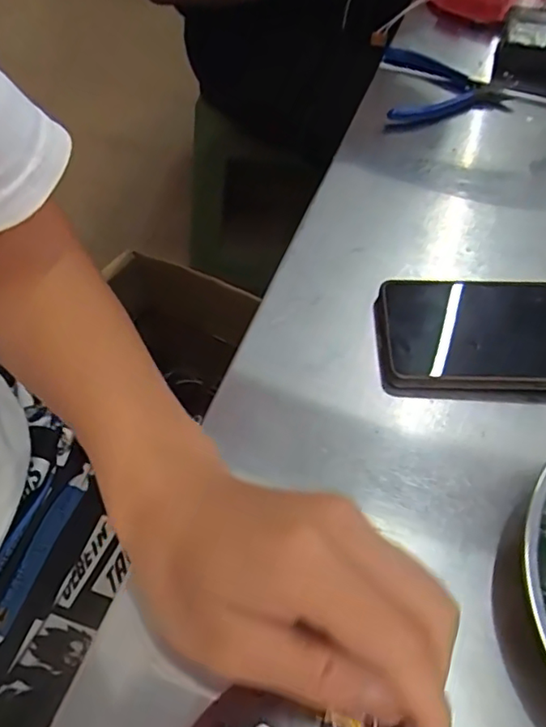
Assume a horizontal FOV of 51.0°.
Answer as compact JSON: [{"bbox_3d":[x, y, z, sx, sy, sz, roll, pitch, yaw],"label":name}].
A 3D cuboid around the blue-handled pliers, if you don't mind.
[{"bbox_3d":[0.161,-0.256,0.532,0.112,0.027,0.108,2,56,0],"label":"blue-handled pliers"}]

